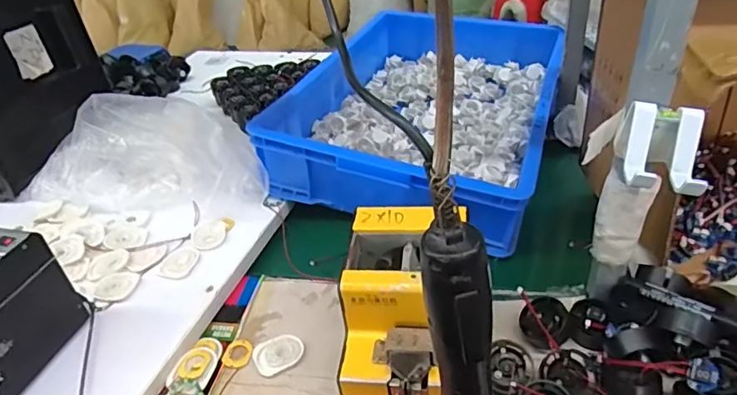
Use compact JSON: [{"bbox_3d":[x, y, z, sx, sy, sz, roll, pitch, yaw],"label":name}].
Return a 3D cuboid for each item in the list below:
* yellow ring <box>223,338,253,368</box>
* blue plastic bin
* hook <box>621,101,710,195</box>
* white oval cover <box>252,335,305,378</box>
[{"bbox_3d":[-0.156,0.186,0.619,0.033,0.004,0.041,-1,36,8],"label":"yellow ring"},{"bbox_3d":[0.118,-0.189,0.959,0.427,0.129,0.630,9,38,20],"label":"blue plastic bin"},{"bbox_3d":[0.251,-0.041,0.439,0.060,0.052,0.075,6,37,17],"label":"hook"},{"bbox_3d":[-0.107,0.183,0.610,0.058,0.004,0.048,-25,39,-24],"label":"white oval cover"}]

